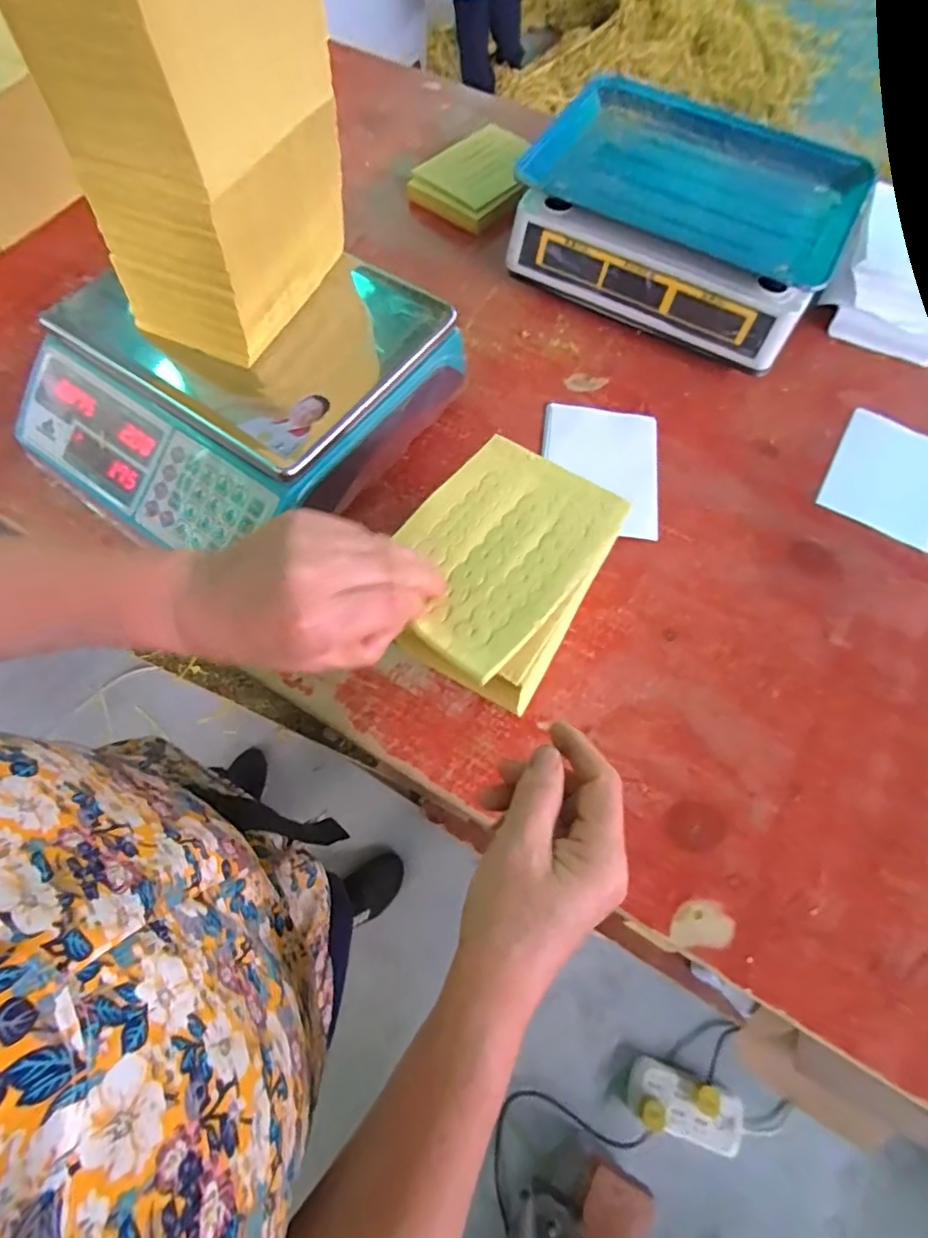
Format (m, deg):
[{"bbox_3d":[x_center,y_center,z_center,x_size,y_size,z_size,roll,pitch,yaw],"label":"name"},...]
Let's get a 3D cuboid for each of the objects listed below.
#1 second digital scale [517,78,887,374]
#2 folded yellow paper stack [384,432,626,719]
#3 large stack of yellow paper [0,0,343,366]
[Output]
[{"bbox_3d":[0.251,-0.451,0.632,0.334,0.116,0.258,29,71,11],"label":"second digital scale"},{"bbox_3d":[0.020,-0.042,0.352,0.121,0.035,0.173,28,68,11],"label":"folded yellow paper stack"},{"bbox_3d":[-0.192,-0.356,0.396,0.118,0.228,0.176,24,70,9],"label":"large stack of yellow paper"}]

